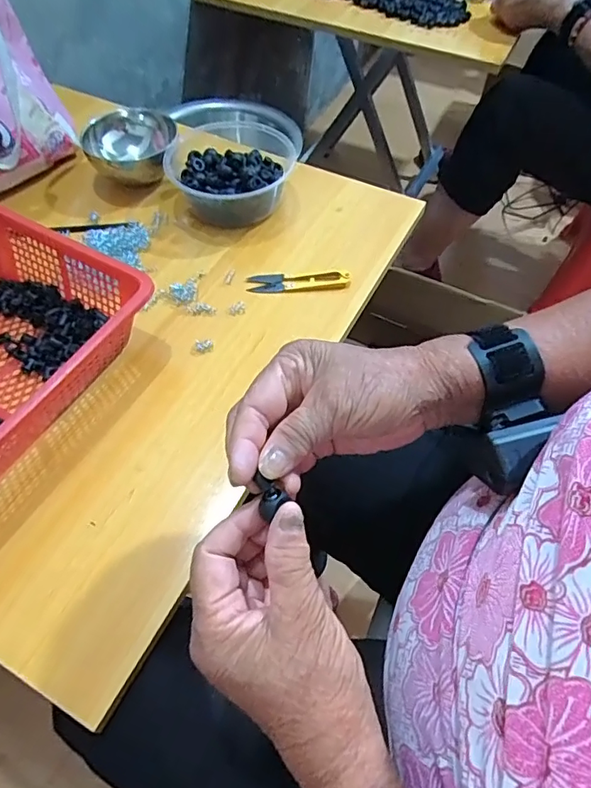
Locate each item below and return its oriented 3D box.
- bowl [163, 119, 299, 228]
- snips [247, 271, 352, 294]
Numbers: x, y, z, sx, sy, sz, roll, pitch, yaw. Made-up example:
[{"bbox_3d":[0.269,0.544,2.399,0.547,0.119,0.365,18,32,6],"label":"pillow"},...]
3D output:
[{"bbox_3d":[-0.071,-0.256,0.571,0.137,0.073,0.149,0,57,-1],"label":"bowl"},{"bbox_3d":[0.003,-0.119,0.524,0.105,0.012,0.025,0,57,-1],"label":"snips"}]

